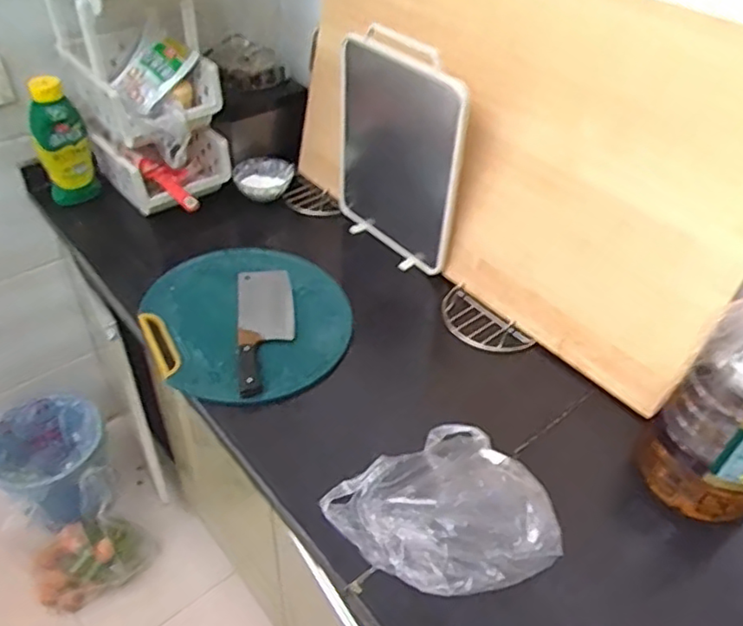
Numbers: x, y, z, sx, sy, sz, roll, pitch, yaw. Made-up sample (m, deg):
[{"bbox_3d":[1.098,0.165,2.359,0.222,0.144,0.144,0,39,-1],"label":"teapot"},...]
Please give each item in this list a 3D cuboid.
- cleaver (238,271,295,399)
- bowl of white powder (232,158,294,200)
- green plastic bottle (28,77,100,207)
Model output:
[{"bbox_3d":[-0.168,0.016,1.013,0.089,0.017,0.288,-4,43,-8],"label":"cleaver"},{"bbox_3d":[-0.226,-0.280,1.312,0.116,0.050,0.125,4,42,1],"label":"bowl of white powder"},{"bbox_3d":[-0.578,-0.317,1.178,0.093,0.238,0.075,-20,47,-23],"label":"green plastic bottle"}]

